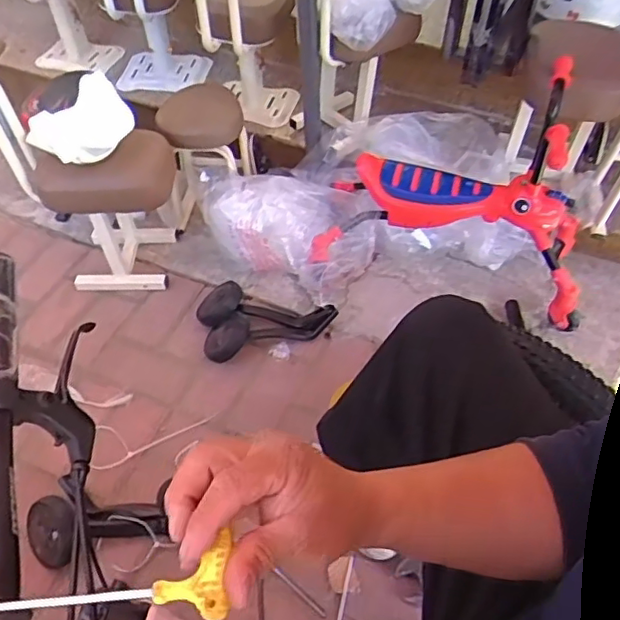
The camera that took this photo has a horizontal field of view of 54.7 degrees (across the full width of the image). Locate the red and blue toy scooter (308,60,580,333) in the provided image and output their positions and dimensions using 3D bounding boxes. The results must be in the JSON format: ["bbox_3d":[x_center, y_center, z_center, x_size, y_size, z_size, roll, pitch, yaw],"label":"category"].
[{"bbox_3d":[0.312,-0.260,1.207,0.539,0.391,0.326,11,52,8],"label":"red and blue toy scooter"}]

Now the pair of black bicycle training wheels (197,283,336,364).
[{"bbox_3d":[-0.096,0.006,1.253,0.273,0.063,0.162,-15,53,-13],"label":"pair of black bicycle training wheels"}]

